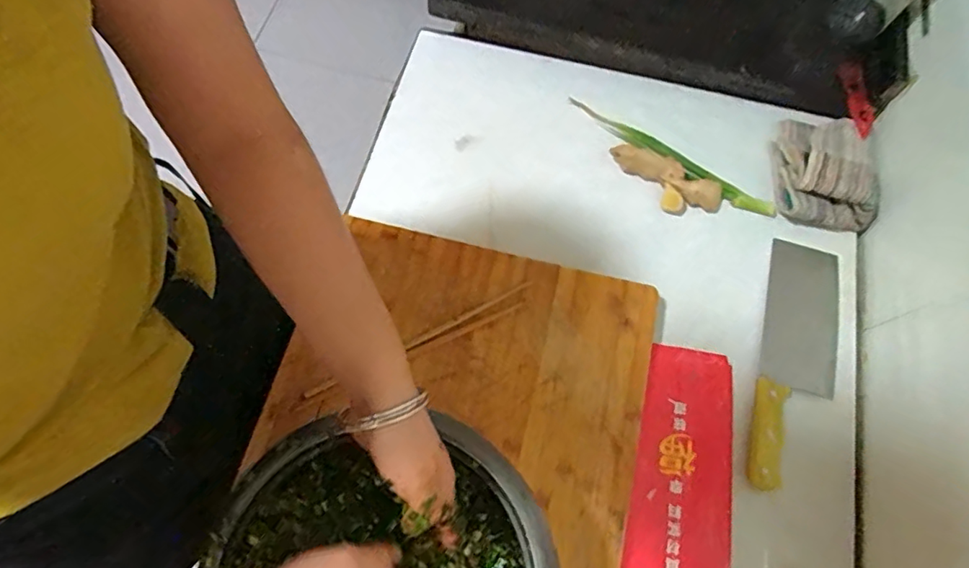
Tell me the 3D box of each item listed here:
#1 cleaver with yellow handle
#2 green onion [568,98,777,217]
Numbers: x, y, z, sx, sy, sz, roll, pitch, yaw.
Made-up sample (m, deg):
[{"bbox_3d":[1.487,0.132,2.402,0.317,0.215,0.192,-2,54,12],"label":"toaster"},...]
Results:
[{"bbox_3d":[0.341,0.084,0.596,0.083,0.029,0.289,21,68,2],"label":"cleaver with yellow handle"},{"bbox_3d":[0.229,-0.162,0.685,0.287,0.014,0.025,34,74,10],"label":"green onion"}]

